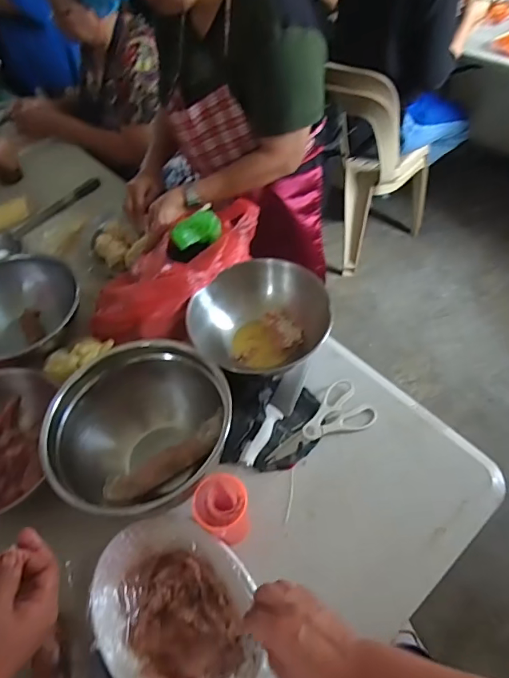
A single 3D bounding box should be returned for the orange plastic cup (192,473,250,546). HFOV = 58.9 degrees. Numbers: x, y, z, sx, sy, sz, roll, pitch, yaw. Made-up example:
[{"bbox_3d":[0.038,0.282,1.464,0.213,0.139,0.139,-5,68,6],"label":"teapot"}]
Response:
[{"bbox_3d":[-0.041,0.230,0.605,0.066,0.104,0.066,-3,53,3],"label":"orange plastic cup"}]

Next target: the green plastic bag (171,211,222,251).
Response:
[{"bbox_3d":[-0.111,-0.209,0.874,0.097,0.043,0.052,-19,54,-9],"label":"green plastic bag"}]

